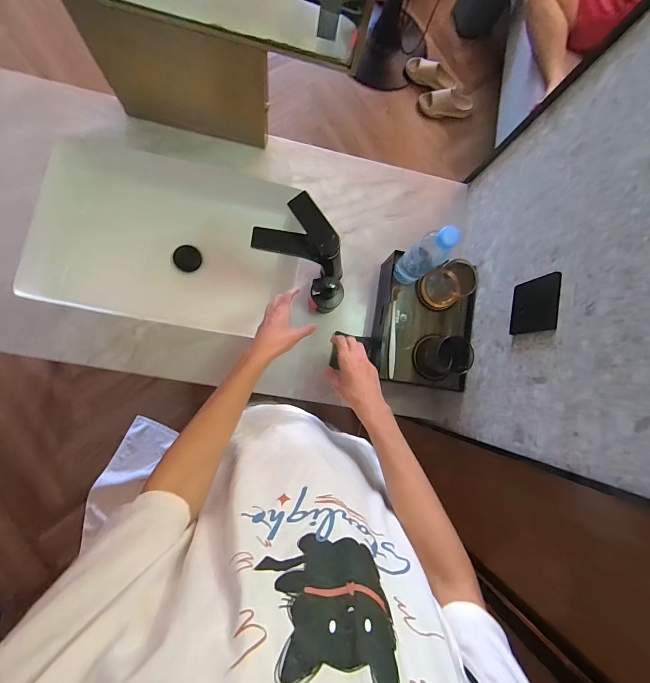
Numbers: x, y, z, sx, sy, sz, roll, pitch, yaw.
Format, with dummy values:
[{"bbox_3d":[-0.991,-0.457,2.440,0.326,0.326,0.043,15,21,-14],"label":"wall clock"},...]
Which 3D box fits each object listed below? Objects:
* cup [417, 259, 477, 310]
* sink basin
[{"bbox_3d":[0.239,-0.110,0.673,0.078,0.082,0.075,1,85,-8],"label":"cup"},{"bbox_3d":[-0.346,-0.225,0.801,0.529,0.145,0.350,9,84,-7],"label":"sink basin"}]

